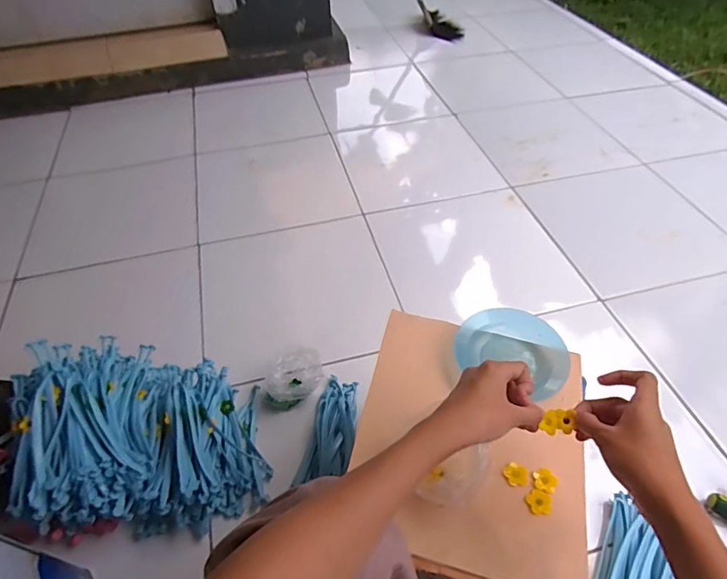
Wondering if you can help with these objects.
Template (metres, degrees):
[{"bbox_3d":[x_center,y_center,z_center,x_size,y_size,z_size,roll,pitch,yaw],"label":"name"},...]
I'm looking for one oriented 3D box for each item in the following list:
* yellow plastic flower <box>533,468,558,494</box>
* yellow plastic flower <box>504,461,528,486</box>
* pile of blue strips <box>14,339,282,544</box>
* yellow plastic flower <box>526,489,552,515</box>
[{"bbox_3d":[0.187,0.196,0.472,0.024,0.004,0.024,15,51,14],"label":"yellow plastic flower"},{"bbox_3d":[0.158,0.191,0.477,0.022,0.004,0.023,-2,49,0],"label":"yellow plastic flower"},{"bbox_3d":[-0.341,0.207,0.682,0.350,0.179,0.263,-8,49,-5],"label":"pile of blue strips"},{"bbox_3d":[0.176,0.213,0.459,0.023,0.004,0.023,-1,49,1],"label":"yellow plastic flower"}]

